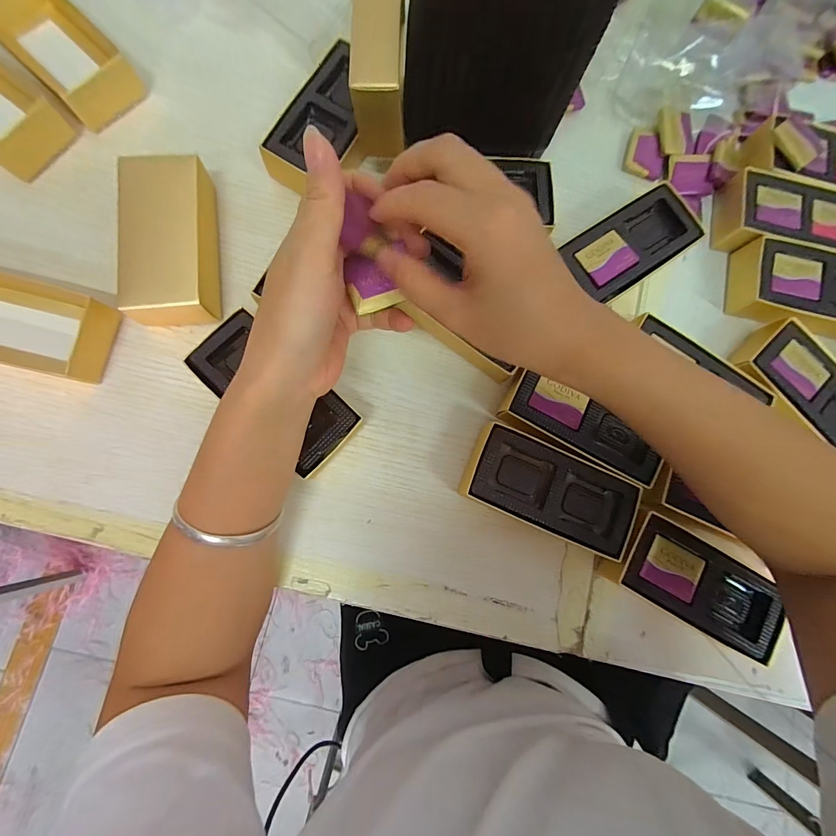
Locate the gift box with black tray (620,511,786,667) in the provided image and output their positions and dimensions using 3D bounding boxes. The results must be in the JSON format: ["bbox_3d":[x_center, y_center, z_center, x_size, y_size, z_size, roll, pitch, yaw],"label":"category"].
[{"bbox_3d":[0.194,0.115,0.276,0.107,0.034,0.054,30,81,-1],"label":"gift box with black tray"}]

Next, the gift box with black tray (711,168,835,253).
[{"bbox_3d":[0.314,-0.165,0.328,0.111,0.033,0.054,9,82,-4],"label":"gift box with black tray"}]

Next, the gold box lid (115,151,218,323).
[{"bbox_3d":[-0.175,-0.122,0.280,0.062,0.035,0.119,-6,83,-6],"label":"gold box lid"}]

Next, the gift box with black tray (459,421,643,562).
[{"bbox_3d":[0.091,0.050,0.280,0.119,0.034,0.054,24,82,-2],"label":"gift box with black tray"}]

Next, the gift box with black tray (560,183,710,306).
[{"bbox_3d":[0.164,-0.133,0.310,0.109,0.033,0.055,-34,87,-8],"label":"gift box with black tray"}]

